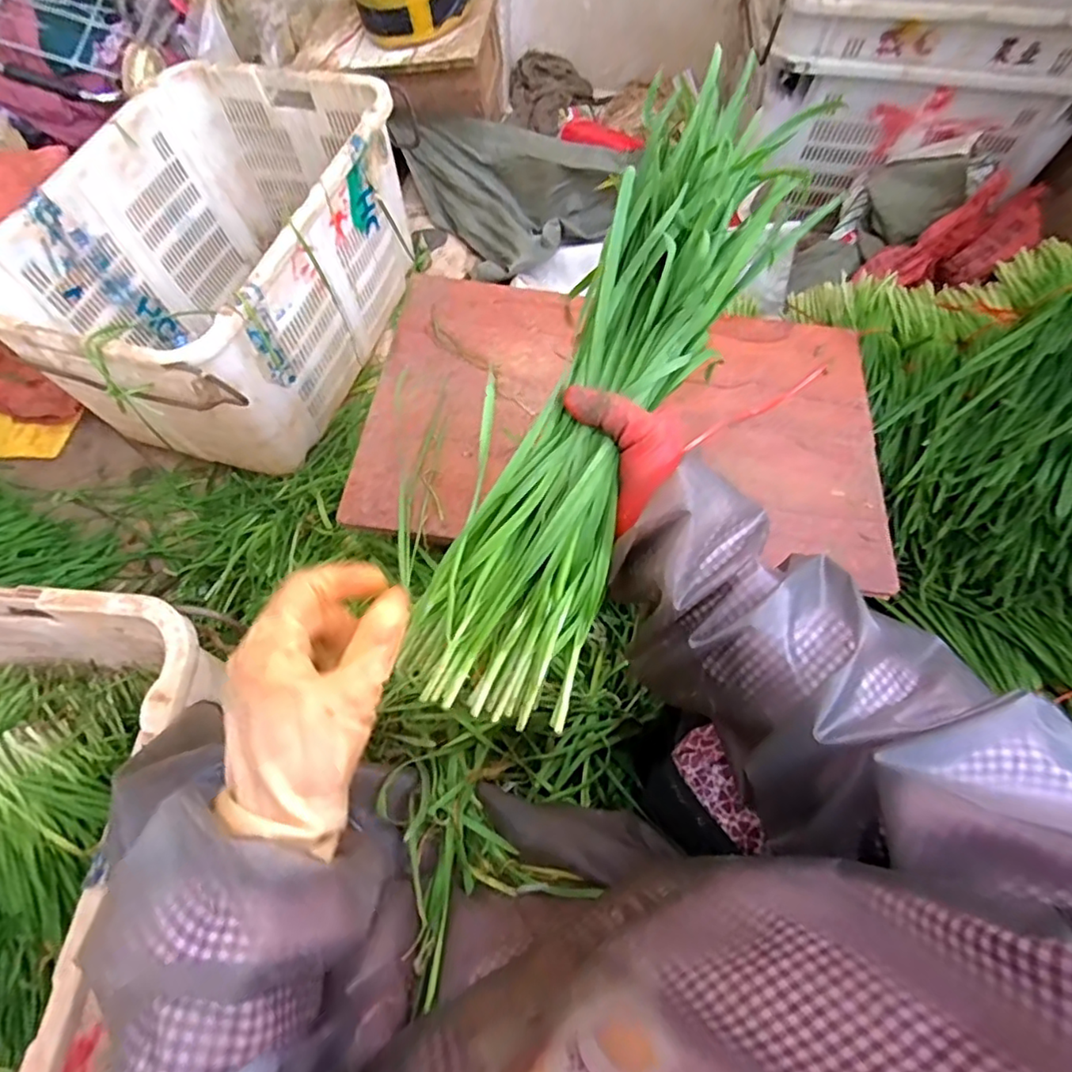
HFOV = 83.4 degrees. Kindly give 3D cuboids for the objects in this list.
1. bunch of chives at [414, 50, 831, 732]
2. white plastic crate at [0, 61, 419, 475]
[{"bbox_3d":[0.049,-0.093,0.386,0.115,0.056,0.432,26,89,11],"label":"bunch of chives"},{"bbox_3d":[-0.546,-0.489,1.083,0.463,0.347,0.707,14,64,5],"label":"white plastic crate"}]

